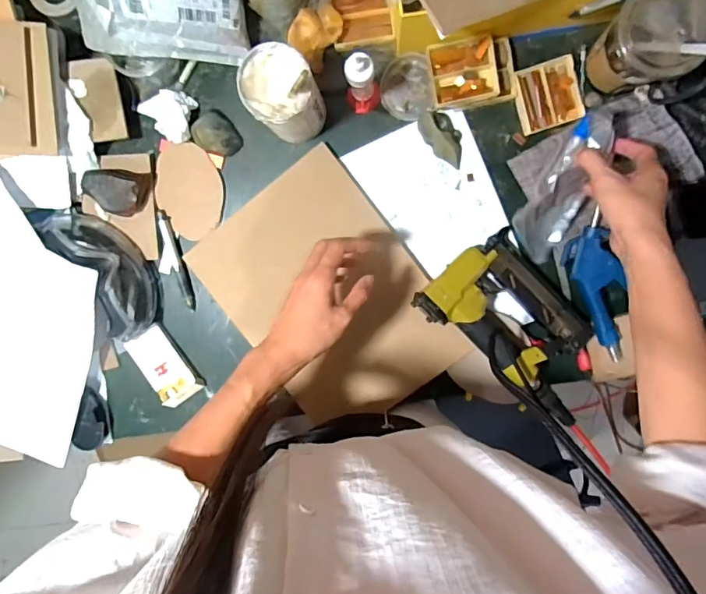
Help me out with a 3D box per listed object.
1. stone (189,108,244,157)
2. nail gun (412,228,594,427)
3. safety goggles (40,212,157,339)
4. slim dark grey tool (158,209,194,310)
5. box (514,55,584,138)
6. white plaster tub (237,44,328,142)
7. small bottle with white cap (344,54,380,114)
[{"bbox_3d":[-0.172,-0.207,0.600,0.059,0.023,0.049,32,99,-1],"label":"stone"},{"bbox_3d":[0.203,0.033,0.585,0.224,0.053,0.135,42,98,-2],"label":"nail gun"},{"bbox_3d":[-0.312,-0.036,0.598,0.069,0.064,0.182,-30,95,7],"label":"safety goggles"},{"bbox_3d":[-0.232,-0.049,0.626,0.014,0.005,0.133,-15,97,6],"label":"slim dark grey tool"},{"bbox_3d":[0.235,-0.243,0.570,0.072,0.014,0.075,-16,96,6],"label":"box"},{"bbox_3d":[-0.077,-0.226,0.537,0.078,0.119,0.073,1,98,4],"label":"white plaster tub"},{"bbox_3d":[0.012,-0.235,0.533,0.039,0.113,0.045,-27,95,7],"label":"small bottle with white cap"}]

